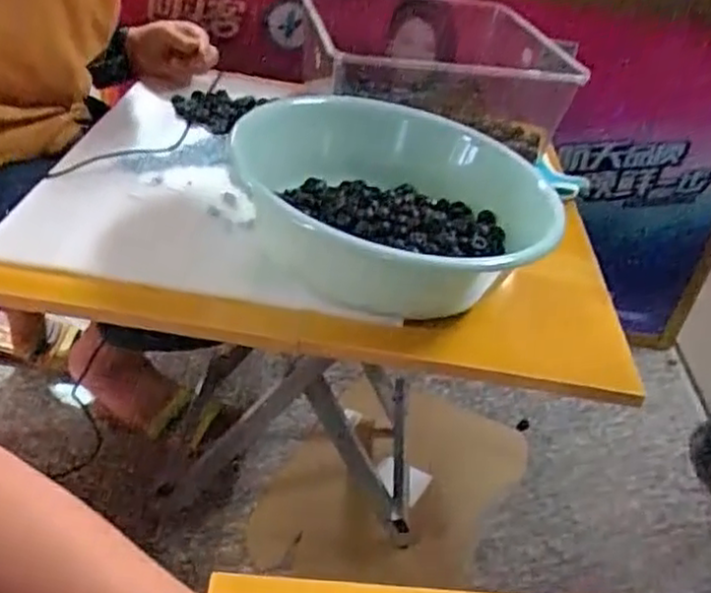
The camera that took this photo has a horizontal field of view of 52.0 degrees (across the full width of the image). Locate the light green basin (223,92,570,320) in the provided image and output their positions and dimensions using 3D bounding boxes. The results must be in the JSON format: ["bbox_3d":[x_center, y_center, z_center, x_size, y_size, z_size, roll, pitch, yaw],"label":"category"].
[{"bbox_3d":[0.044,-0.089,0.708,0.290,0.095,0.316,-3,37,-18],"label":"light green basin"}]

